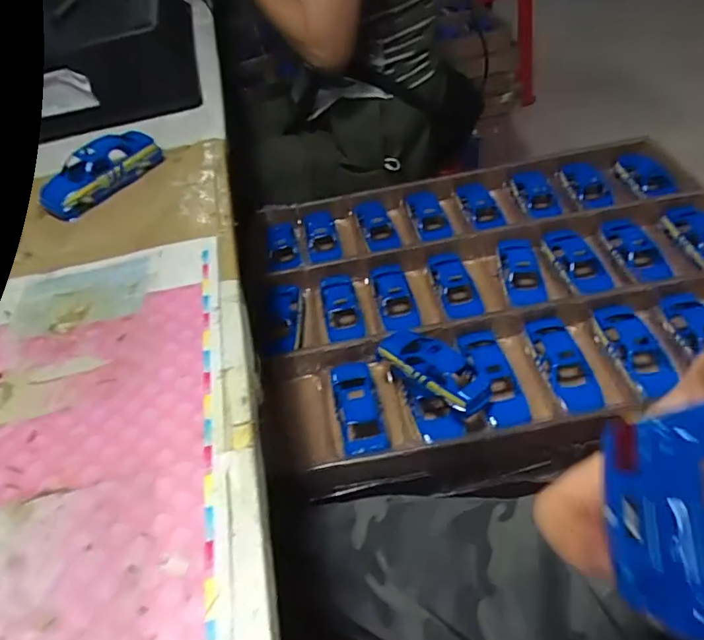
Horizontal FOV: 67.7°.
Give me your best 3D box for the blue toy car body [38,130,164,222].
[{"bbox_3d":[-0.262,-0.155,0.544,0.057,0.042,0.129,24,53,26],"label":"blue toy car body"}]

